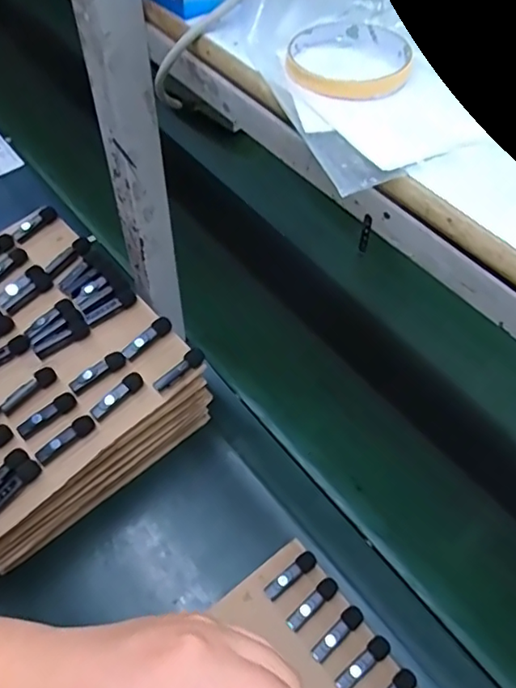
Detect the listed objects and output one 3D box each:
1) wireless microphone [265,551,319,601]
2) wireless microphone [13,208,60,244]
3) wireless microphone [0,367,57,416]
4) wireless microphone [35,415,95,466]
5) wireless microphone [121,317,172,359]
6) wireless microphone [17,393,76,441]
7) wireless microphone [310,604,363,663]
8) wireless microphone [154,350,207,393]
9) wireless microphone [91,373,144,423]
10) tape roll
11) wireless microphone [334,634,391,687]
[{"bbox_3d":[0.037,0.256,0.608,0.065,0.014,0.019,-34,63,-24],"label":"wireless microphone"},{"bbox_3d":[-0.296,-0.159,0.729,0.021,0.018,0.064,33,59,19],"label":"wireless microphone"},{"bbox_3d":[-0.251,0.050,0.603,0.017,0.014,0.065,39,62,22],"label":"wireless microphone"},{"bbox_3d":[-0.199,0.098,0.571,0.063,0.015,0.017,-36,64,-25],"label":"wireless microphone"},{"bbox_3d":[-0.126,-0.007,0.629,0.064,0.015,0.015,-38,64,-26],"label":"wireless microphone"},{"bbox_3d":[-0.224,0.075,0.586,0.063,0.016,0.015,-36,63,-25],"label":"wireless microphone"},{"bbox_3d":[0.084,0.303,0.576,0.068,0.010,0.020,-38,64,-26],"label":"wireless microphone"},{"bbox_3d":[-0.085,0.029,0.605,0.016,0.014,0.065,39,62,22],"label":"wireless microphone"},{"bbox_3d":[-0.150,0.056,0.589,0.015,0.018,0.063,40,62,23],"label":"wireless microphone"},{"bbox_3d":[0.061,-0.193,0.368,0.082,0.011,0.091,5,54,1],"label":"tape roll"},{"bbox_3d":[0.107,0.326,0.562,0.066,0.012,0.020,-34,63,-24],"label":"wireless microphone"}]

